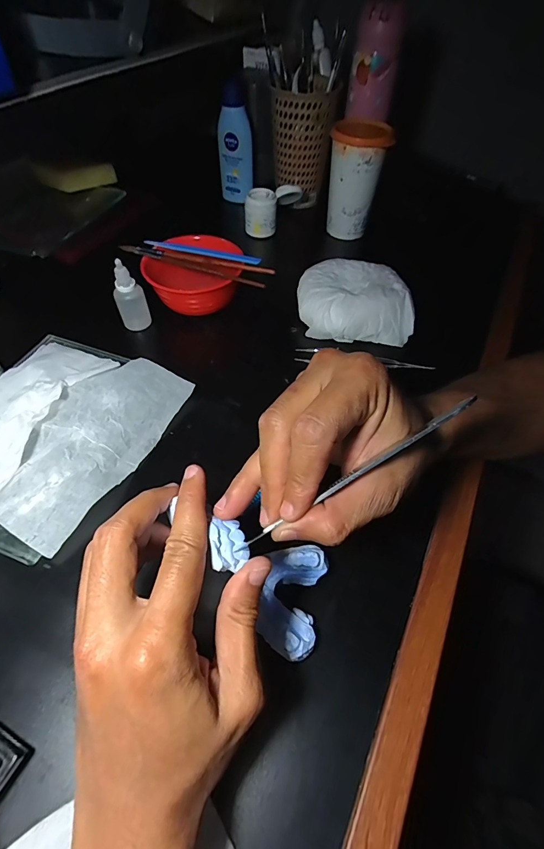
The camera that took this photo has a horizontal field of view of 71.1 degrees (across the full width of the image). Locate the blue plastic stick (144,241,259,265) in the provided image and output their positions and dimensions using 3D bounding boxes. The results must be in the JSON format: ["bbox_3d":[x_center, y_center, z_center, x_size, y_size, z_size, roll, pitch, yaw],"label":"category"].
[{"bbox_3d":[-0.081,-0.194,0.427,0.139,0.007,0.014,14,55,8],"label":"blue plastic stick"}]

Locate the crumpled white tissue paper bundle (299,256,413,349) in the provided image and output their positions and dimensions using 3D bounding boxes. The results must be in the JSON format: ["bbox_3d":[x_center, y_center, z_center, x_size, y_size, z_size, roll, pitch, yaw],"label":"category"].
[{"bbox_3d":[0.094,-0.146,0.431,0.125,0.035,0.112,4,54,1],"label":"crumpled white tissue paper bundle"}]

